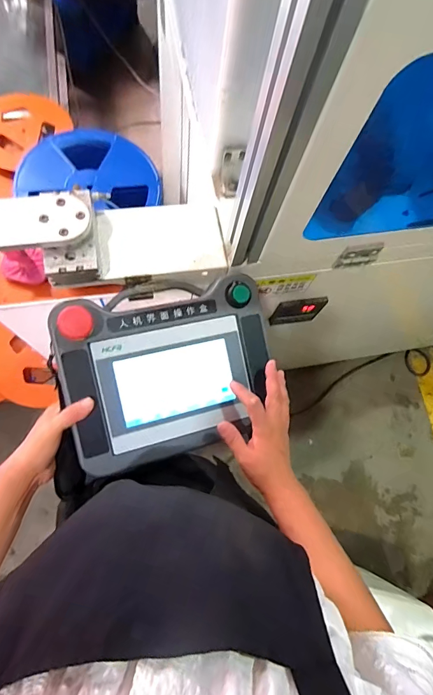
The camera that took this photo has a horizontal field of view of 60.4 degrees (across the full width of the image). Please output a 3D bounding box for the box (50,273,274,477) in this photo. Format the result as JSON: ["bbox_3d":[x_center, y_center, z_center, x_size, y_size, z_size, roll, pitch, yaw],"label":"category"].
[{"bbox_3d":[-0.060,0.024,0.507,0.287,0.071,0.225,-18,95,-17],"label":"box"}]

